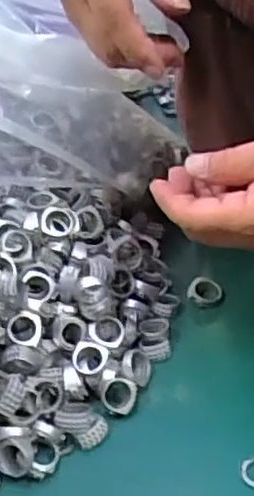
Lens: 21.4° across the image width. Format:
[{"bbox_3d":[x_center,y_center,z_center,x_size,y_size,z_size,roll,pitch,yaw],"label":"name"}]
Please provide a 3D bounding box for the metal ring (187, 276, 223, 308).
[{"bbox_3d":[0.060,0.032,0.514,0.024,0.009,0.024,-4,36,3],"label":"metal ring"}]

